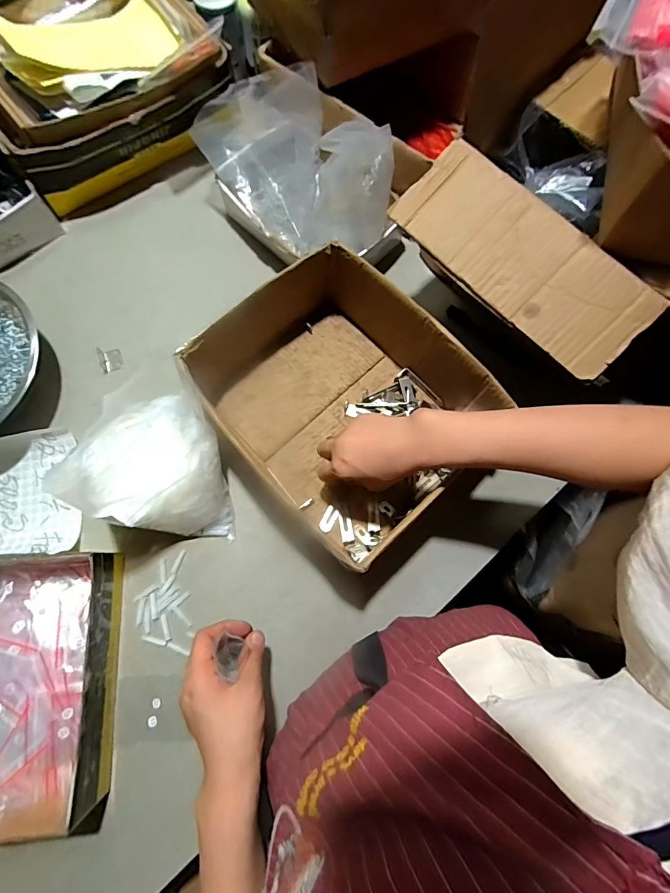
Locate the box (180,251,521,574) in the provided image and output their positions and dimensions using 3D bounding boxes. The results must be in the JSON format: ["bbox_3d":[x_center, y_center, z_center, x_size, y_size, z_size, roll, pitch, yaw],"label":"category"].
[{"bbox_3d":[0.012,-0.057,0.506,0.245,0.120,0.289,-42,80,-12],"label":"box"}]

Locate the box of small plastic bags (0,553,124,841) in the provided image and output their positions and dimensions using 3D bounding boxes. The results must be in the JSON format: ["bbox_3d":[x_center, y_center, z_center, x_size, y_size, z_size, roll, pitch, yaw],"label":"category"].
[{"bbox_3d":[-0.334,0.257,0.427,0.191,0.073,0.276,-1,75,-2],"label":"box of small plastic bags"}]

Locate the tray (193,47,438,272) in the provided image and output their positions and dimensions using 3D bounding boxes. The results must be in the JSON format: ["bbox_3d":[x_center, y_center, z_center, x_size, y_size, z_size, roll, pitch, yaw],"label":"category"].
[{"bbox_3d":[-0.052,-0.388,0.554,0.300,0.151,0.185,43,78,9],"label":"tray"}]

